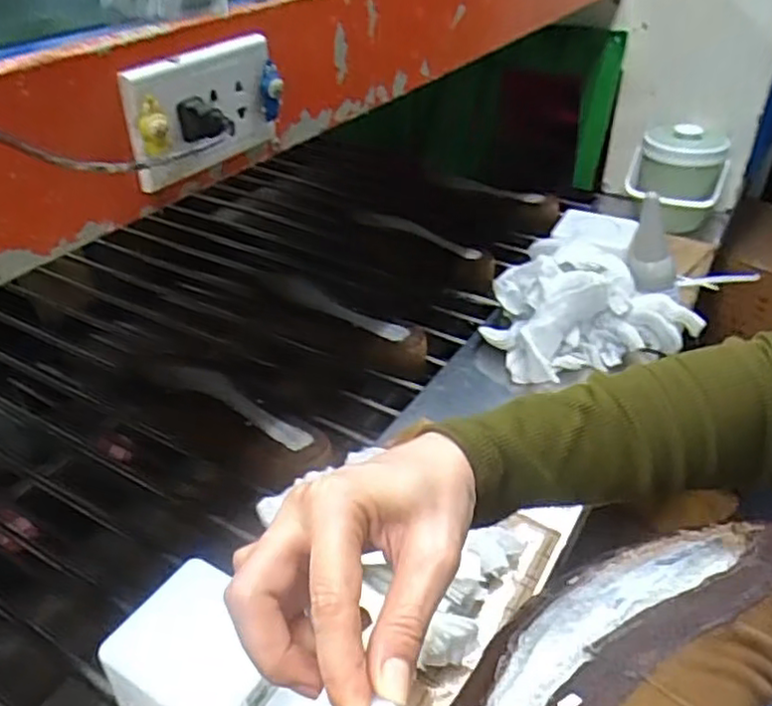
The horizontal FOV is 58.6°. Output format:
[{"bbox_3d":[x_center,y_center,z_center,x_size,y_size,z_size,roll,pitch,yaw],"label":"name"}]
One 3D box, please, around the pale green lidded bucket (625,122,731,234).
[{"bbox_3d":[0.501,-0.294,1.196,0.149,0.164,0.172,11,38,16],"label":"pale green lidded bucket"}]

